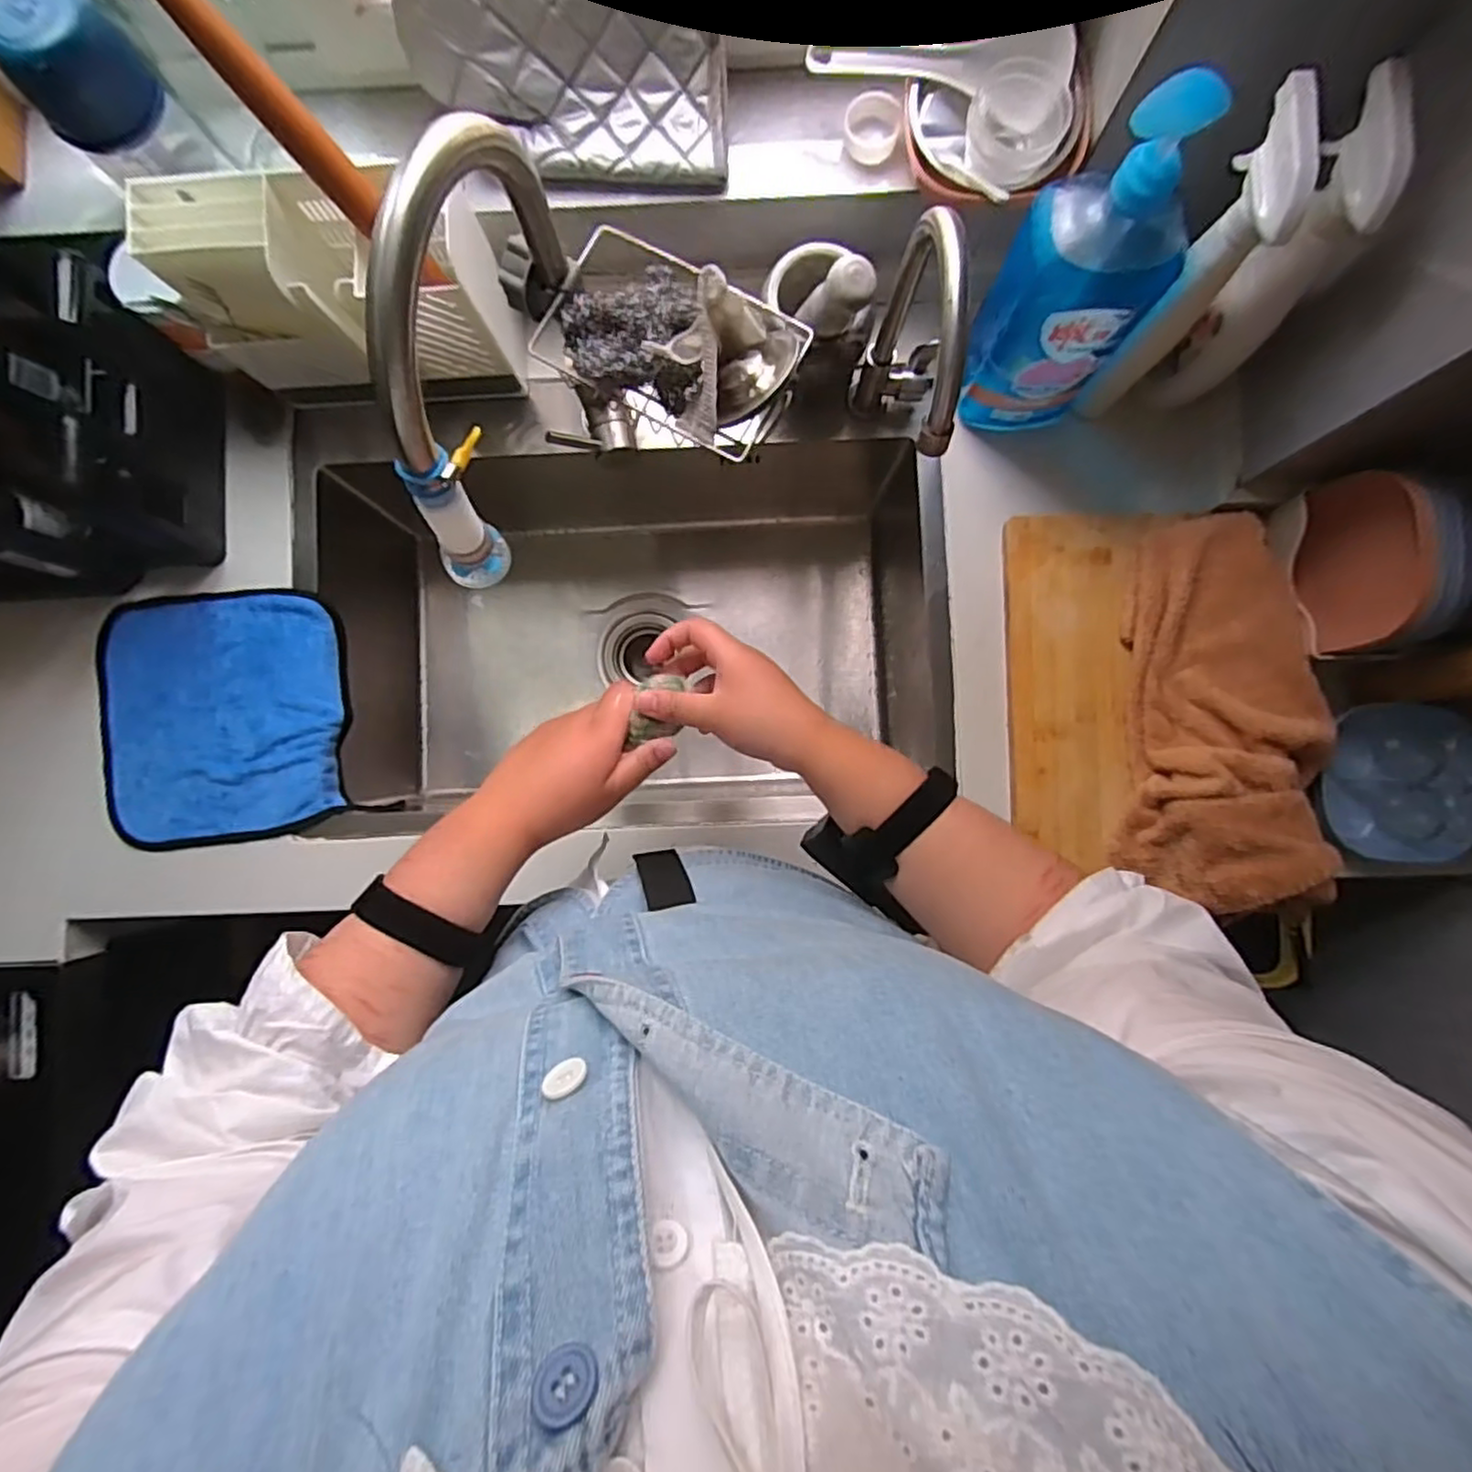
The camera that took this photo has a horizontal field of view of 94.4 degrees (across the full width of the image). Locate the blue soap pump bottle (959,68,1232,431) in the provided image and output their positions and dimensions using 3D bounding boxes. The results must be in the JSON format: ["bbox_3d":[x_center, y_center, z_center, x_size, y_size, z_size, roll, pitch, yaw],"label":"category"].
[{"bbox_3d":[0.259,-0.341,0.533,0.115,0.284,0.071,39,88,3],"label":"blue soap pump bottle"}]

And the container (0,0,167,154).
[{"bbox_3d":[-0.477,-0.481,0.495,0.072,0.070,0.080,44,89,3],"label":"container"}]

